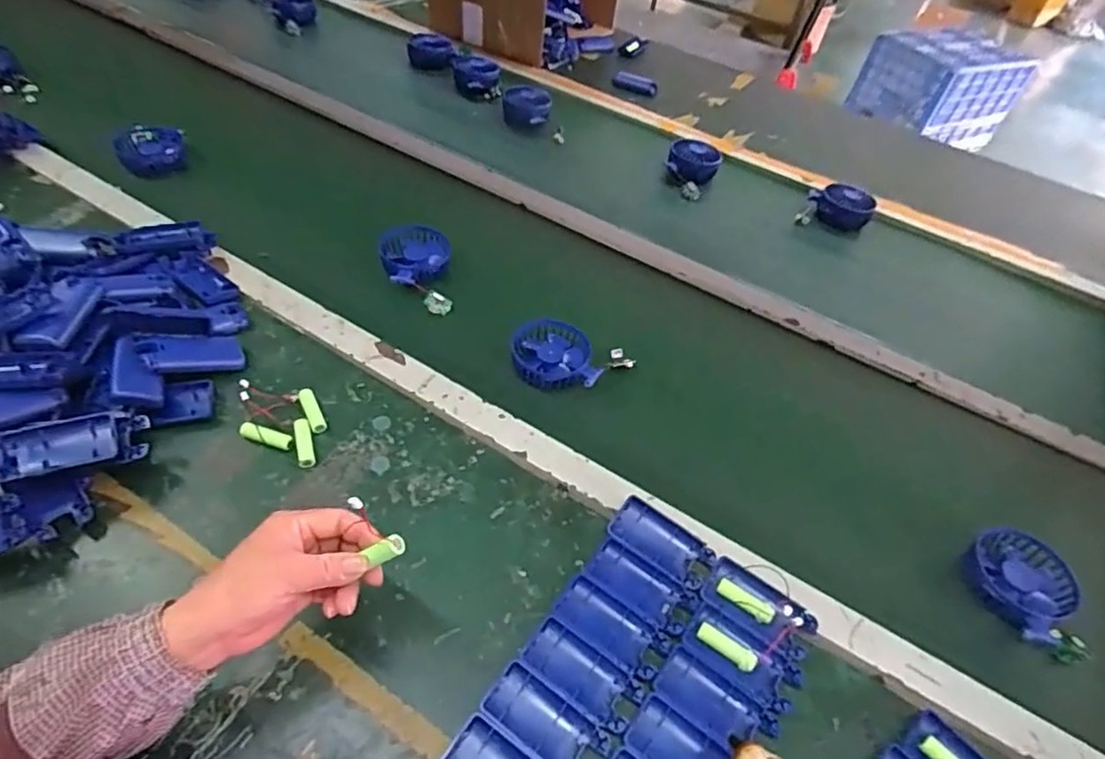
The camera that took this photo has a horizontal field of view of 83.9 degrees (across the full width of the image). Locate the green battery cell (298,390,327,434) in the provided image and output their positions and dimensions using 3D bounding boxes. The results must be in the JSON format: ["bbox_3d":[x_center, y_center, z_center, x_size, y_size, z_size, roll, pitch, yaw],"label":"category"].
[{"bbox_3d":[-0.244,0.032,0.625,0.015,0.014,0.053,-21,59,-22],"label":"green battery cell"}]

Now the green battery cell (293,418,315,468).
[{"bbox_3d":[-0.243,0.063,0.601,0.015,0.015,0.052,-14,52,-17],"label":"green battery cell"}]

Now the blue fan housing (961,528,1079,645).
[{"bbox_3d":[0.443,0.195,0.583,0.089,0.036,0.098,-10,51,-14],"label":"blue fan housing"}]

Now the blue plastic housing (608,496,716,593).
[{"bbox_3d":[0.099,0.149,0.562,0.093,0.009,0.045,32,53,21],"label":"blue plastic housing"}]

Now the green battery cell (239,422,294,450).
[{"bbox_3d":[-0.277,0.055,0.599,0.054,0.013,0.014,15,49,7],"label":"green battery cell"}]

